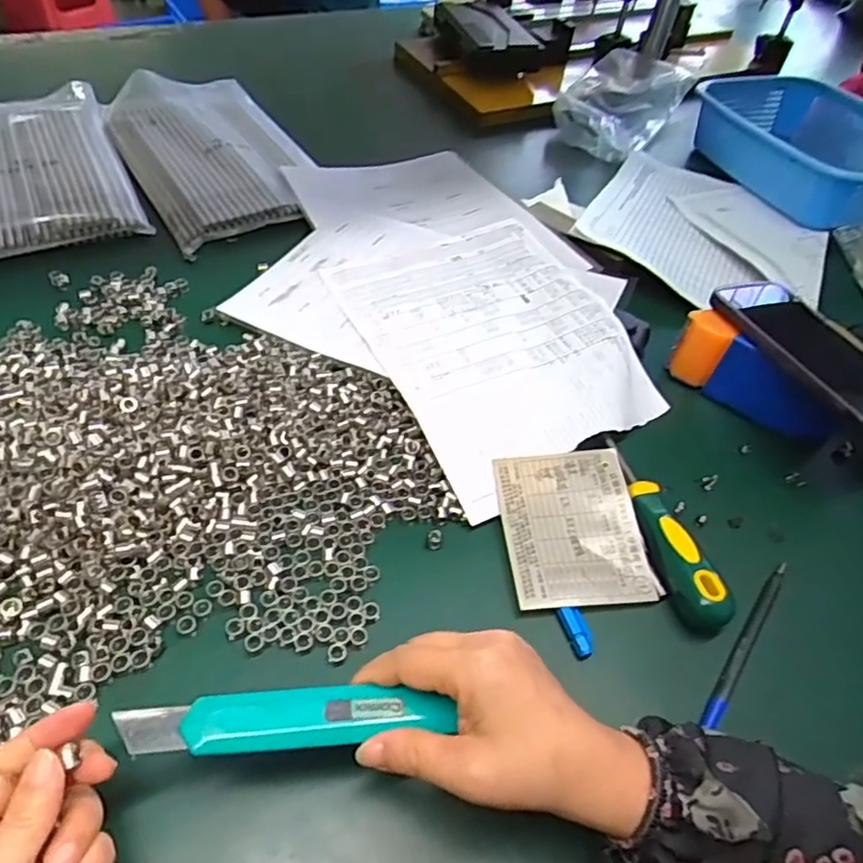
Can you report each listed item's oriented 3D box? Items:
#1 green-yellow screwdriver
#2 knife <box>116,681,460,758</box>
[{"bbox_3d":[0.150,0.057,0.412,0.026,0.022,0.144,-6,50,-11],"label":"green-yellow screwdriver"},{"bbox_3d":[-0.064,0.128,0.284,0.141,0.014,0.025,0,49,-9],"label":"knife"}]

